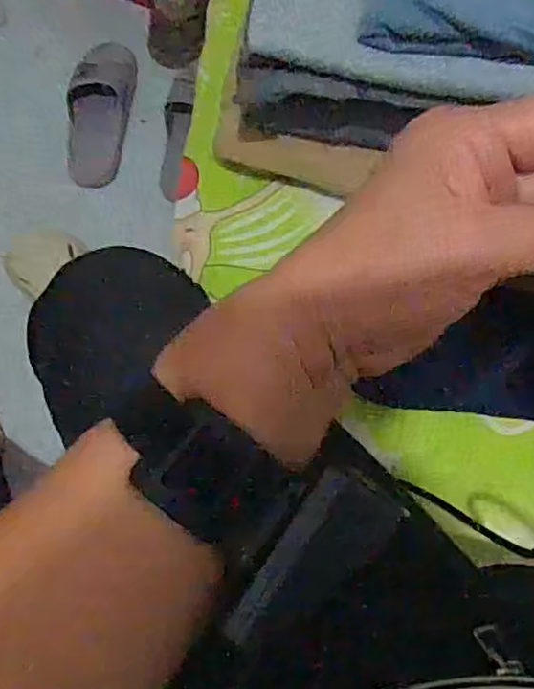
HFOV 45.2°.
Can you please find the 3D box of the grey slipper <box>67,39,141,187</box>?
[{"bbox_3d":[-0.279,-0.406,1.104,0.098,0.060,0.289,5,73,1],"label":"grey slipper"}]

